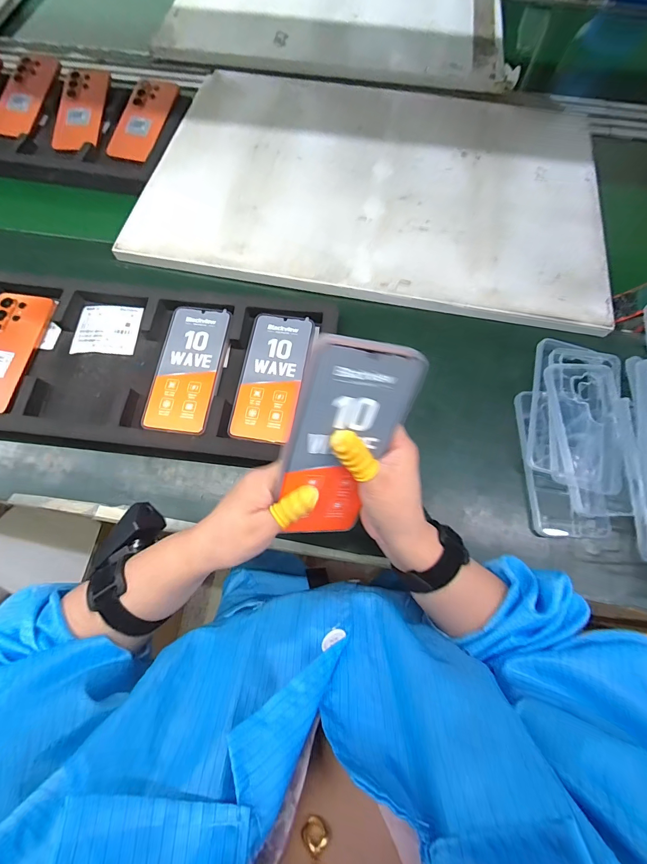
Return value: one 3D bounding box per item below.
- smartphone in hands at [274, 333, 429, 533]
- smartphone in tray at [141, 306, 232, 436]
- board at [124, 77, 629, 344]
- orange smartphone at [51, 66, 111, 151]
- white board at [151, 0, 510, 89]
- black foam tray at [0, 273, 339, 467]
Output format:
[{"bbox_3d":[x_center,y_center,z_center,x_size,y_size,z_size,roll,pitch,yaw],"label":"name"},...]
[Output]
[{"bbox_3d":[0.011,0.015,0.263,0.079,0.170,0.006,6,33,-21],"label":"smartphone in hands"},{"bbox_3d":[-0.170,-0.081,0.443,0.081,0.014,0.170,6,69,1],"label":"smartphone in tray"},{"bbox_3d":[0.082,-0.393,0.556,0.679,0.017,0.439,10,72,4],"label":"board"},{"bbox_3d":[-0.419,-0.560,0.610,0.077,0.007,0.183,2,77,-2],"label":"orange smartphone"},{"bbox_3d":[0.029,-0.894,0.747,0.672,0.015,0.490,4,69,1],"label":"white board"},{"bbox_3d":[-0.243,-0.085,0.448,0.455,0.031,0.230,9,69,2],"label":"black foam tray"}]

